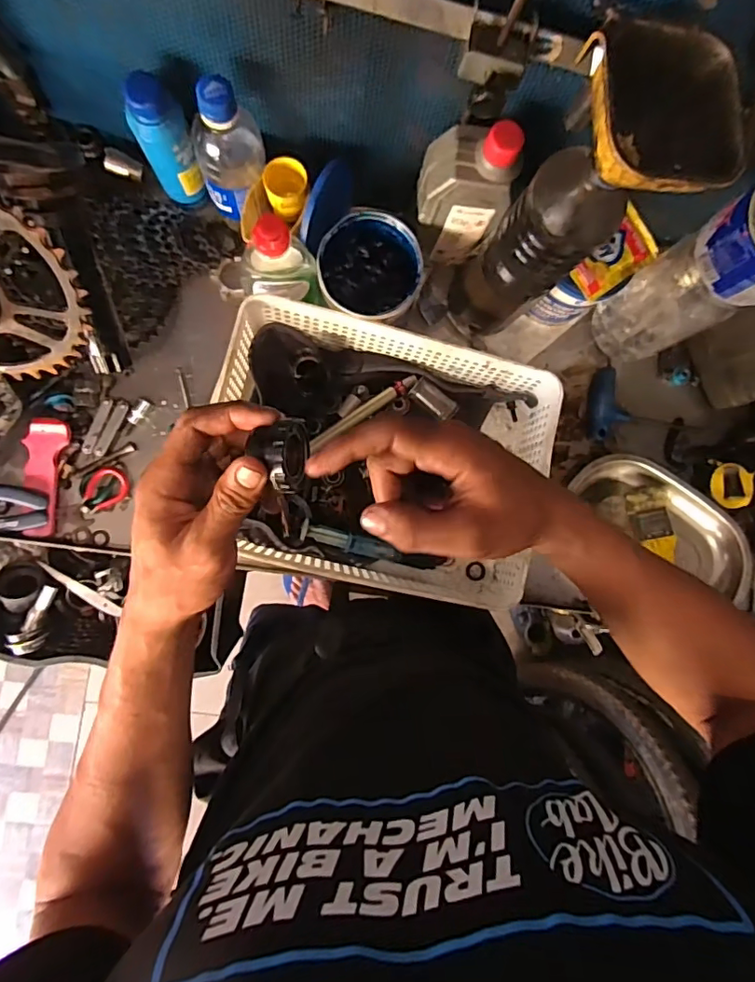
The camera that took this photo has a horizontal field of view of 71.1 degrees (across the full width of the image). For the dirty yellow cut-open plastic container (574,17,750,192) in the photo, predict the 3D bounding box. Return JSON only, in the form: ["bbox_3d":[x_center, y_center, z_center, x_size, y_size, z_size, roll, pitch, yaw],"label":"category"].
[{"bbox_3d":[0.164,-0.223,0.320,0.096,0.050,0.095,-4,87,-7],"label":"dirty yellow cut-open plastic container"}]

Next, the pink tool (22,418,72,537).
[{"bbox_3d":[-0.342,-0.014,0.537,0.037,0.020,0.119,9,86,-6],"label":"pink tool"}]

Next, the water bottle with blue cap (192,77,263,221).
[{"bbox_3d":[-0.135,-0.304,0.494,0.059,0.153,0.053,-10,88,-7],"label":"water bottle with blue cap"}]

